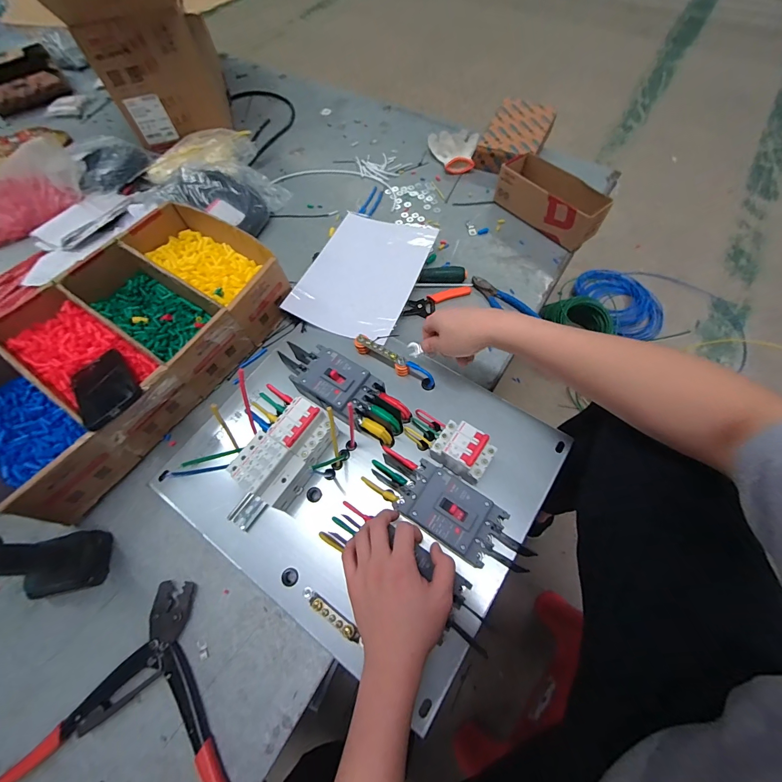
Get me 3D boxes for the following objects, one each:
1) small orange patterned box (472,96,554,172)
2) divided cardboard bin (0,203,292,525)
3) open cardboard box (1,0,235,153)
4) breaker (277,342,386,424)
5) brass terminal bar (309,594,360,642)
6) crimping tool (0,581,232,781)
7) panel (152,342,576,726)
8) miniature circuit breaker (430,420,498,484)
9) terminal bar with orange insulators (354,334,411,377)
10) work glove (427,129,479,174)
[{"bbox_3d":[0.305,-0.616,0.869,0.136,0.063,0.236,24,65,13],"label":"small orange patterned box"},{"bbox_3d":[-0.444,-0.079,0.593,0.306,0.112,0.520,33,67,17],"label":"divided cardboard bin"},{"bbox_3d":[-0.615,-0.934,0.923,0.427,0.263,0.506,-16,64,-6],"label":"open cardboard box"},{"bbox_3d":[-0.104,-0.016,0.558,0.176,0.071,0.080,32,69,16],"label":"breaker"},{"bbox_3d":[-0.070,0.282,0.443,0.075,0.023,0.016,31,67,16],"label":"brass terminal bar"},{"bbox_3d":[-0.317,0.397,0.401,0.224,0.021,0.255,-25,64,-12],"label":"crimping tool"},{"bbox_3d":[-0.045,0.094,0.516,0.484,0.096,0.421,31,67,16],"label":"panel"},{"bbox_3d":[0.098,0.086,0.496,0.079,0.077,0.057,32,67,16],"label":"miniature circuit breaker"},{"bbox_3d":[-0.016,-0.057,0.595,0.104,0.038,0.018,33,67,17],"label":"terminal bar with orange insulators"},{"bbox_3d":[0.160,-0.610,0.889,0.114,0.034,0.154,-5,62,-2],"label":"work glove"}]

